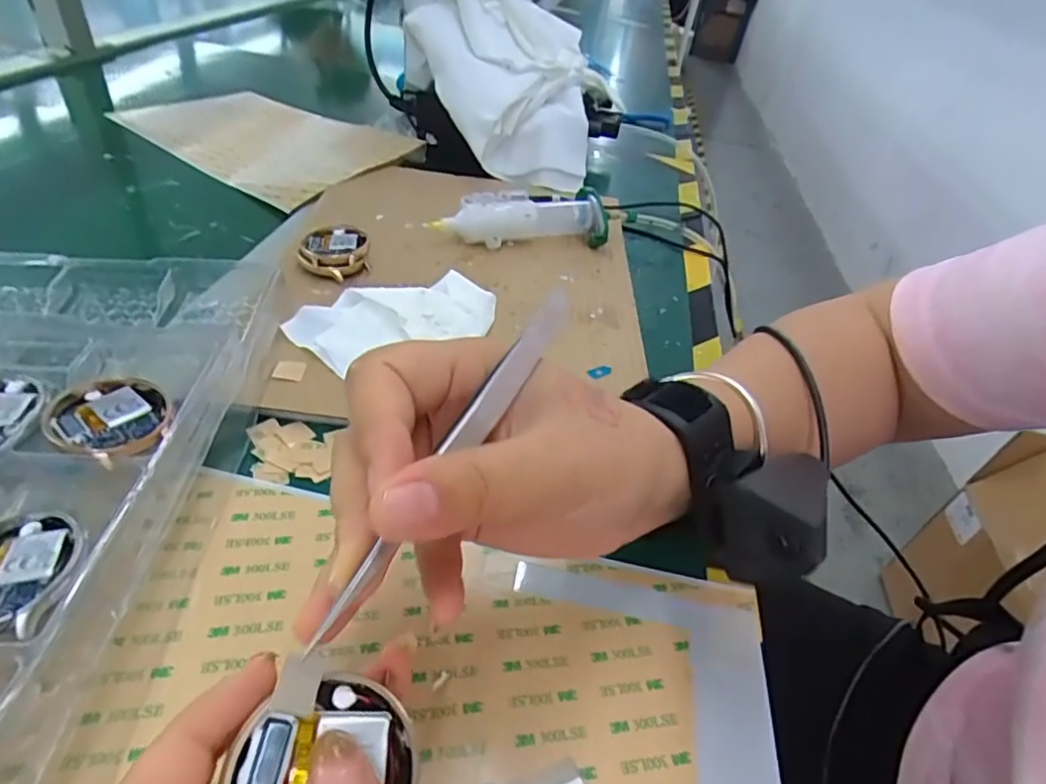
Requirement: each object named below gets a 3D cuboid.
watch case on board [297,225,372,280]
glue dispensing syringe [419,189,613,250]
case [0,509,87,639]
[{"bbox_3d":[-0.128,-0.096,0.399,0.044,0.014,0.048,2,42,-9],"label":"watch case on board"},{"bbox_3d":[-0.002,-0.136,0.460,0.138,0.034,0.034,-4,43,-16],"label":"glue dispensing syringe"},{"bbox_3d":[-0.175,0.059,0.199,0.042,0.005,0.047,2,42,-9],"label":"case"}]

